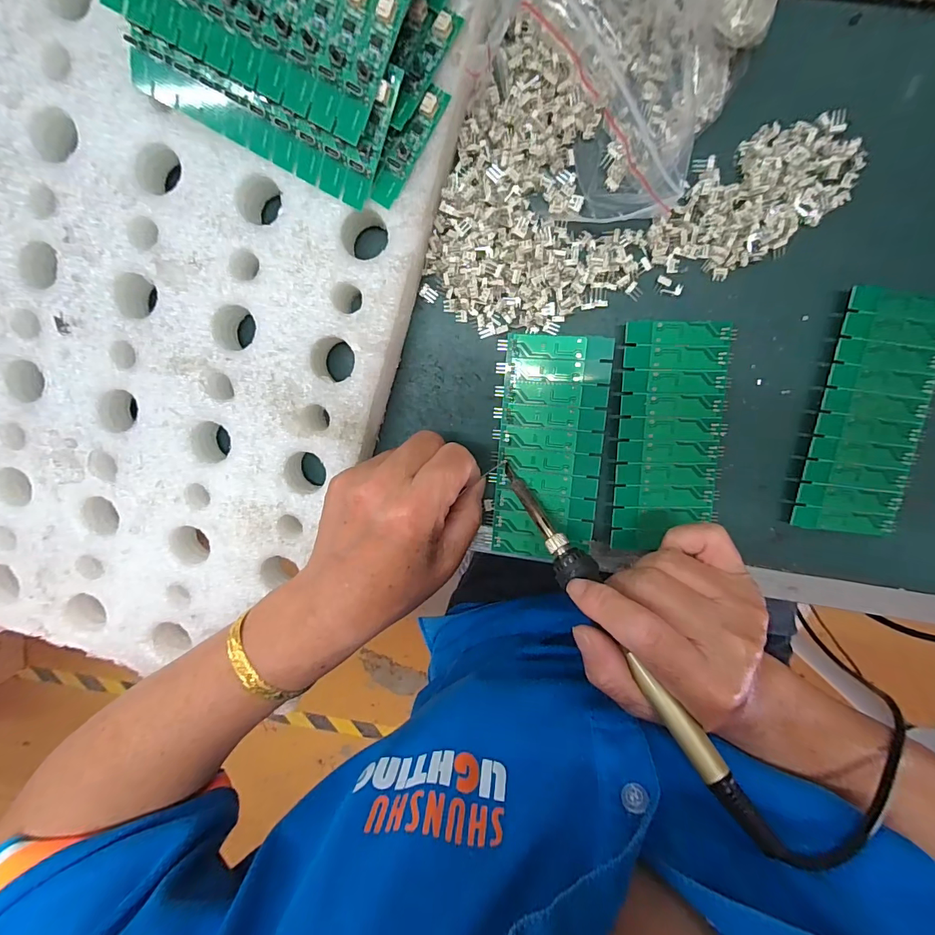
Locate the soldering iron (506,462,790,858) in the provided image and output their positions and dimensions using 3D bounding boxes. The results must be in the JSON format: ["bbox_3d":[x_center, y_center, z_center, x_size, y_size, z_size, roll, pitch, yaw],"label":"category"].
[{"bbox_3d":[0.074,0.079,0.221,0.019,0.015,0.208,-36,62,7],"label":"soldering iron"}]

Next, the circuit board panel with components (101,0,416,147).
[{"bbox_3d":[-0.099,-0.213,0.193,0.137,0.007,0.060,28,111,-2],"label":"circuit board panel with components"}]

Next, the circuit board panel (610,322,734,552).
[{"bbox_3d":[0.123,-0.017,0.260,0.062,0.004,0.135,1,100,4],"label":"circuit board panel"}]

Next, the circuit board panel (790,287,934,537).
[{"bbox_3d":[0.236,-0.029,0.250,0.061,0.008,0.136,7,101,3],"label":"circuit board panel"}]

